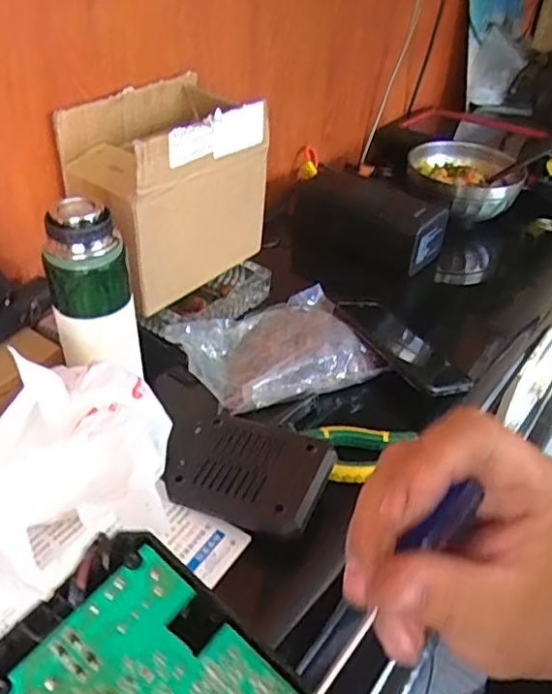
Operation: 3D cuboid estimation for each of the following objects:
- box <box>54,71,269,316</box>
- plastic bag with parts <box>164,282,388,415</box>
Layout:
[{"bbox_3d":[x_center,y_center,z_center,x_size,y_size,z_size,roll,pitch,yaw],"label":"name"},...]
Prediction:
[{"bbox_3d":[-0.113,-0.168,0.657,0.124,0.184,0.193,25,44,26],"label":"box"},{"bbox_3d":[0.001,-0.008,0.632,0.211,0.046,0.159,-20,43,-25],"label":"plastic bag with parts"}]

